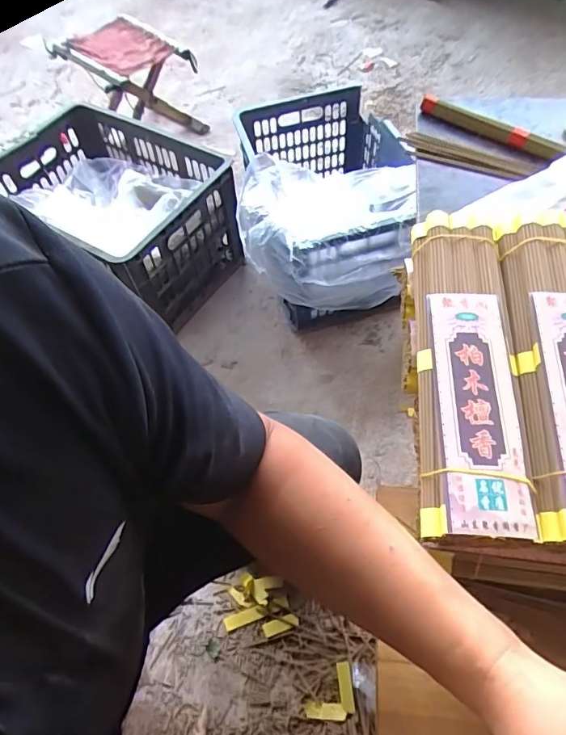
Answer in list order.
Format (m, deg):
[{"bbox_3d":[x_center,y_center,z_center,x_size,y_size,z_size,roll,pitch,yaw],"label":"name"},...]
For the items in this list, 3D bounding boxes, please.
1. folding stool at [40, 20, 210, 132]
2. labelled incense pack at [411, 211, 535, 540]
[{"bbox_3d":[-0.471,-0.912,1.570,0.393,0.297,0.272,30,66,21],"label":"folding stool"},{"bbox_3d":[0.158,-0.011,0.418,0.083,0.041,0.315,4,59,7],"label":"labelled incense pack"}]

